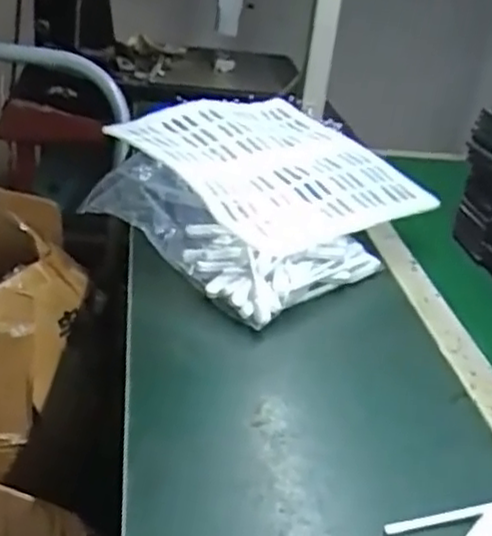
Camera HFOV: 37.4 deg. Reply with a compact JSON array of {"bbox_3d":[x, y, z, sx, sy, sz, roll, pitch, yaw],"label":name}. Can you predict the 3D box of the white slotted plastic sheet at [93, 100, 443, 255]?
[{"bbox_3d":[0.031,-0.129,0.892,0.298,0.022,0.298,-18,48,-37],"label":"white slotted plastic sheet"}]

